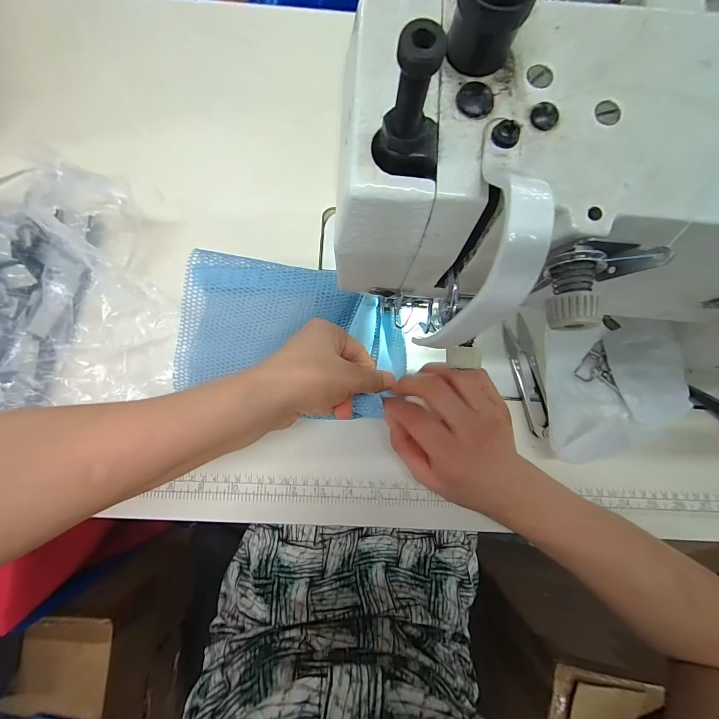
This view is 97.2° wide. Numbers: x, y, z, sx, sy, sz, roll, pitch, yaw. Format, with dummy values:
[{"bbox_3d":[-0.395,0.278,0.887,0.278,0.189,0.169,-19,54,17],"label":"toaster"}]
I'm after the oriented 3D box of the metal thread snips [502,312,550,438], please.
[{"bbox_3d":[0.161,0.014,0.300,0.024,0.012,0.113,-12,84,-4],"label":"metal thread snips"}]

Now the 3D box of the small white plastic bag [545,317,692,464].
[{"bbox_3d":[0.227,0.027,0.286,0.129,0.039,0.115,-9,84,-3],"label":"small white plastic bag"}]

